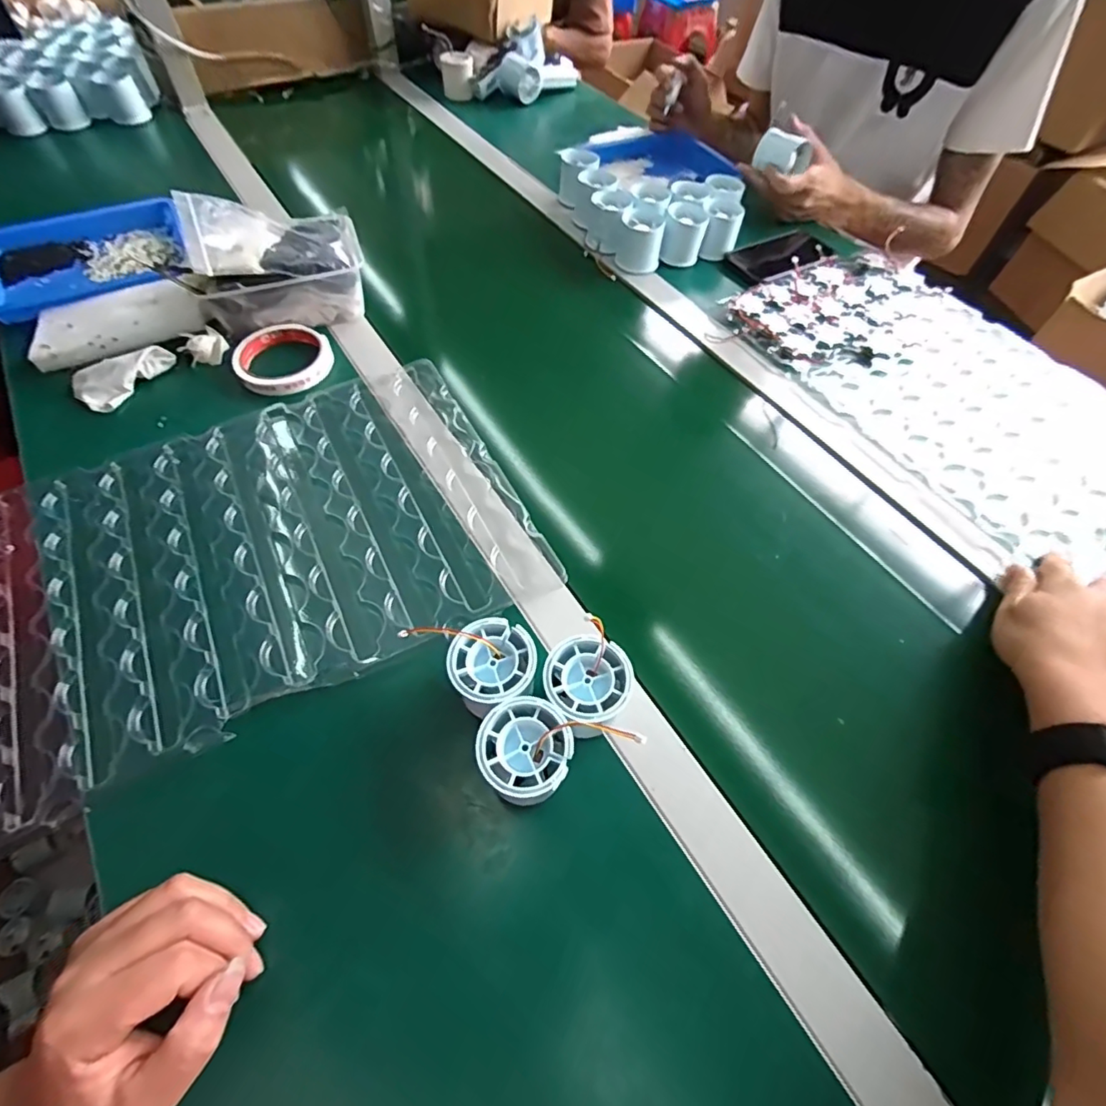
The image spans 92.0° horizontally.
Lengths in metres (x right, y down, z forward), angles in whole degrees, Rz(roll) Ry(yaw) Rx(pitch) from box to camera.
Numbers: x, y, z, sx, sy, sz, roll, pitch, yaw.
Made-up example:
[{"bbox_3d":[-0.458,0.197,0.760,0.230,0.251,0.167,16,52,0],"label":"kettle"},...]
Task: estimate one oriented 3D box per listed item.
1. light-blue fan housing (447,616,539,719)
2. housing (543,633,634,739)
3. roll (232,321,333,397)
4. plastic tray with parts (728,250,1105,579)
[{"bbox_3d":[-0.038,0.079,0.353,0.054,0.042,0.057,1,57,-2],"label":"light-blue fan housing"},{"bbox_3d":[0.021,0.090,0.352,0.053,0.051,0.053,1,57,-2],"label":"housing"},{"bbox_3d":[-0.273,-0.199,0.542,0.090,0.015,0.093,1,57,-2],"label":"roll"},{"bbox_3d":[0.430,-0.190,0.574,0.298,0.023,0.441,-26,62,-18],"label":"plastic tray with parts"}]

